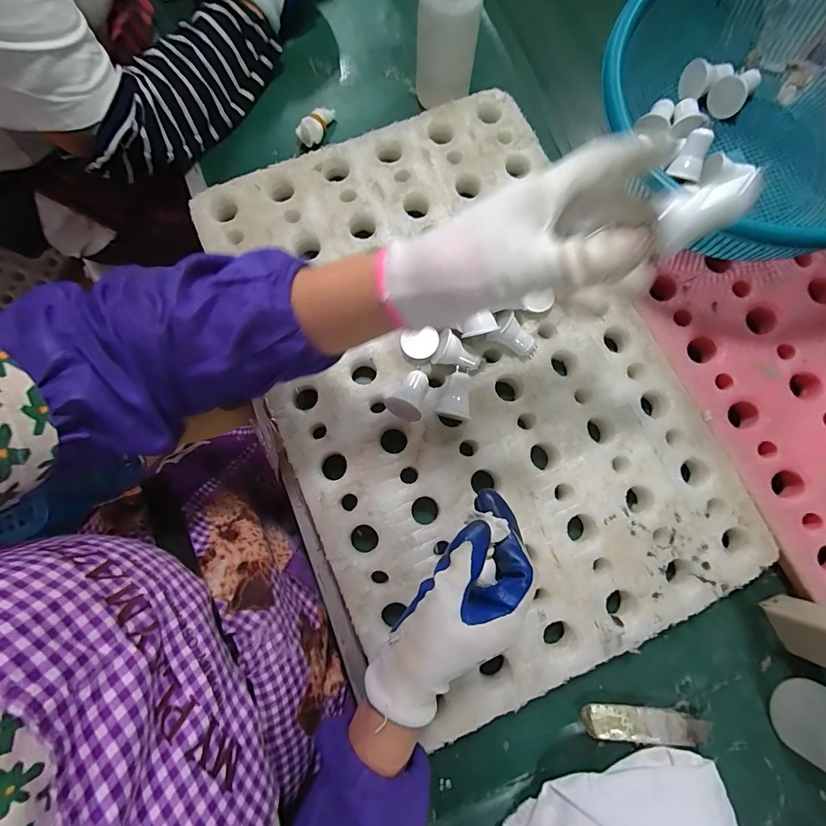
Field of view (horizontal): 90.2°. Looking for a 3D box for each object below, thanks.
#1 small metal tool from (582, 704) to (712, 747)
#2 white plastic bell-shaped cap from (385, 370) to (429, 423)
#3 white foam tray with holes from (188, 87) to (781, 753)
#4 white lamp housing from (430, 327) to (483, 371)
[{"bbox_3d":[0.206,0.275,0.362,0.110,0.014,0.026,4,80,-1],"label":"small metal tool"},{"bbox_3d":[-0.004,-0.018,0.370,0.030,0.031,0.046,18,80,1],"label":"white plastic bell-shaped cap"},{"bbox_3d":[0.047,-0.036,0.406,0.356,0.040,0.545,-24,80,-5],"label":"white foam tray with holes"},{"bbox_3d":[0.042,-0.052,0.381,0.044,0.030,0.028,22,80,2],"label":"white lamp housing"}]

